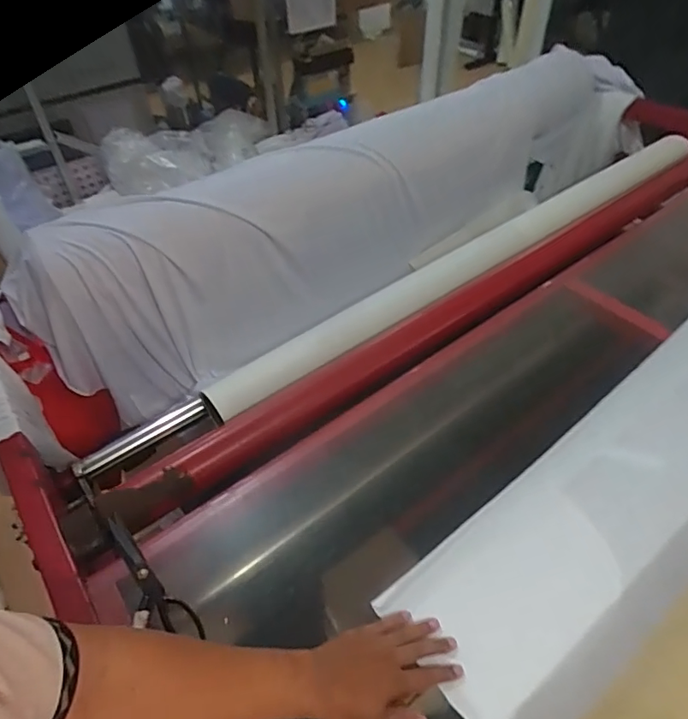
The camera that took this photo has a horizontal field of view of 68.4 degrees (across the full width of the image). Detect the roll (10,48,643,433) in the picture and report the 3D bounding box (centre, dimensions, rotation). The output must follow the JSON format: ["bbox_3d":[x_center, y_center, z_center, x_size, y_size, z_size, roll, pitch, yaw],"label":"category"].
[{"bbox_3d":[0.185,-0.494,1.534,2.073,0.438,0.292,-32,53,-25],"label":"roll"}]

